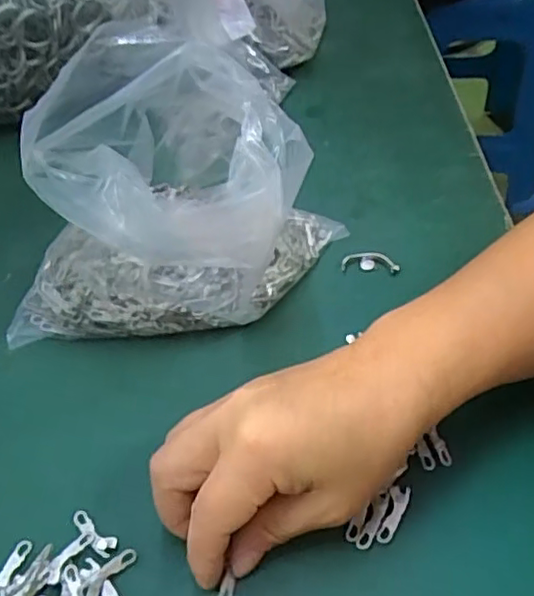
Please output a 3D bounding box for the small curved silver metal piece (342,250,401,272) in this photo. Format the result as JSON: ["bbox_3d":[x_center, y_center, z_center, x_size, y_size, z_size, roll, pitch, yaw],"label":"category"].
[{"bbox_3d":[0.065,-0.024,0.395,0.035,0.004,0.016,2,49,5],"label":"small curved silver metal piece"}]

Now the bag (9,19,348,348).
[{"bbox_3d":[-0.056,-0.059,0.362,0.189,0.124,0.131,2,49,5],"label":"bag"}]

